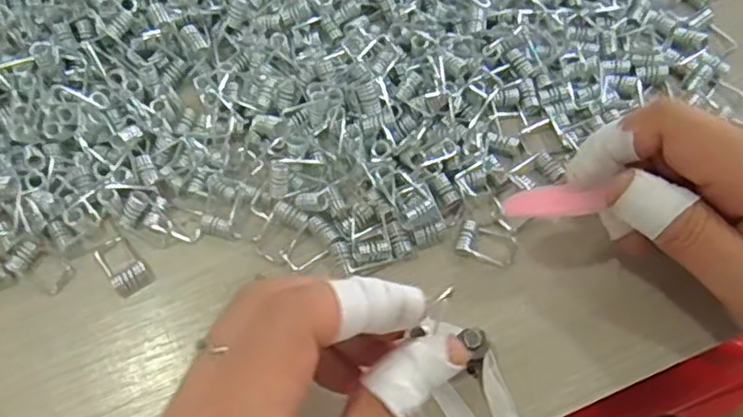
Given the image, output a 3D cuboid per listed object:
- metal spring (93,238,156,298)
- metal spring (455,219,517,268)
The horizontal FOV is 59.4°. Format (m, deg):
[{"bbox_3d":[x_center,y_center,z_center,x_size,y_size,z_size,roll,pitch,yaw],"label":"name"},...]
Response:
[{"bbox_3d":[-0.097,0.022,0.254,0.014,0.007,0.023,-35,71,-14],"label":"metal spring"},{"bbox_3d":[0.046,0.014,0.256,0.023,0.007,0.013,15,68,6],"label":"metal spring"}]

